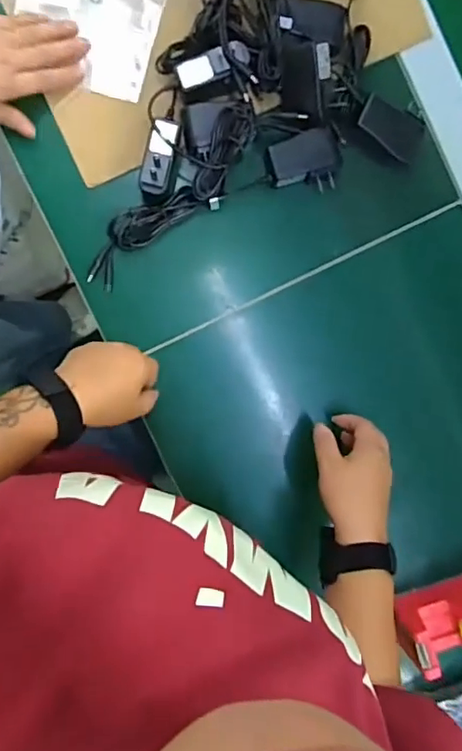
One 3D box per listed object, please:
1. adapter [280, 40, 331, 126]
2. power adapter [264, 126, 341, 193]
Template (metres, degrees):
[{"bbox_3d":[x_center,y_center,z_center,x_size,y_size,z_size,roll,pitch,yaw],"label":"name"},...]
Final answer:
[{"bbox_3d":[0.075,-0.283,0.566,0.046,0.024,0.073,5,111,32],"label":"adapter"},{"bbox_3d":[0.075,-0.215,0.596,0.076,0.030,0.056,-16,96,-2],"label":"power adapter"}]

